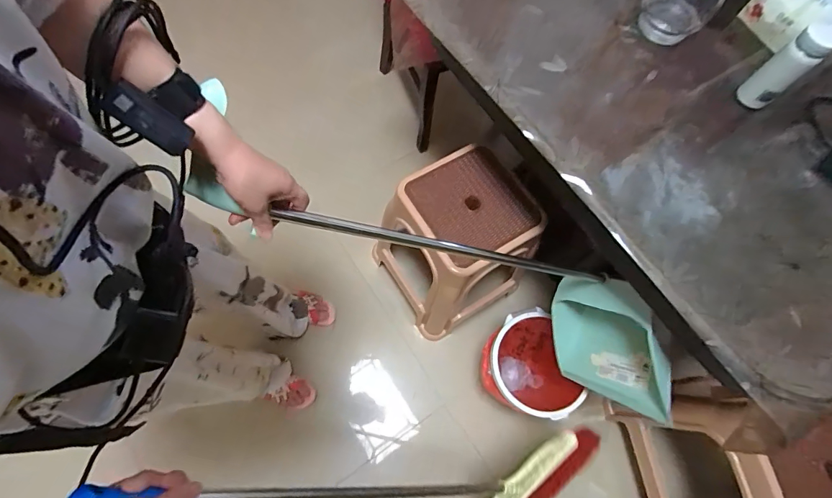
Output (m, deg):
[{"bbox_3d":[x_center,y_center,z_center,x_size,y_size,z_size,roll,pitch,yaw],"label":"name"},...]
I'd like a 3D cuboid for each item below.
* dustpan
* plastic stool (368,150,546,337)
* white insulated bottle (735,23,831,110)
[{"bbox_3d":[0.093,0.060,0.701,0.857,0.244,0.211,26,71,-26],"label":"dustpan"},{"bbox_3d":[0.108,0.011,1.179,0.375,0.461,0.344,-28,73,-7],"label":"plastic stool"},{"bbox_3d":[0.603,-0.294,0.673,0.052,0.143,0.049,-1,72,2],"label":"white insulated bottle"}]

